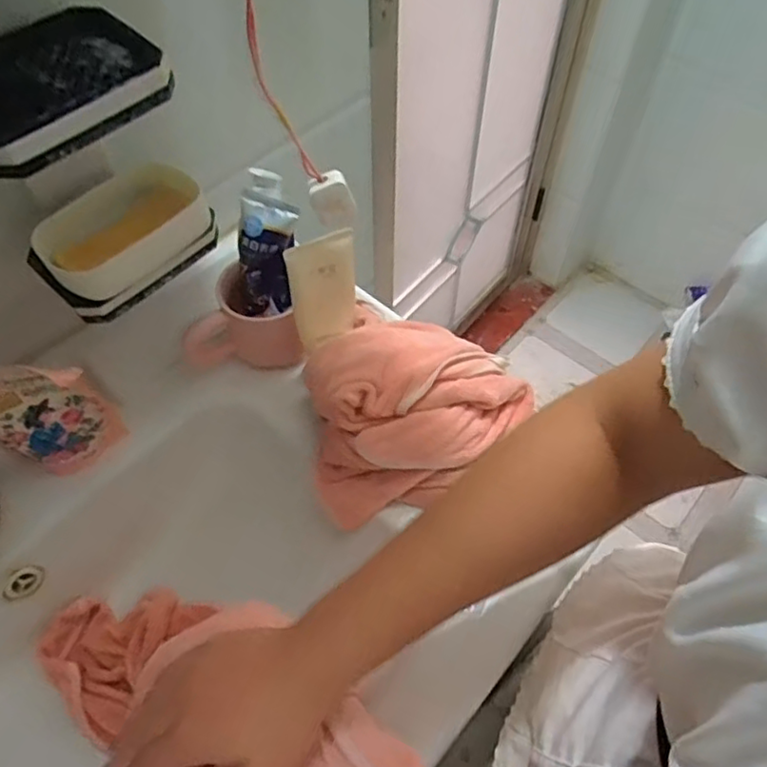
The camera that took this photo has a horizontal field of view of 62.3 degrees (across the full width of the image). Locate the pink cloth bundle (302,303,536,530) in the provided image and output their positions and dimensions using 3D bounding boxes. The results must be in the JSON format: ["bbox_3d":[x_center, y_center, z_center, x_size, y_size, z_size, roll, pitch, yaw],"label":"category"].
[{"bbox_3d":[0.007,0.016,0.552,0.173,0.109,0.173,0,55,0],"label":"pink cloth bundle"}]

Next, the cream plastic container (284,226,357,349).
[{"bbox_3d":[-0.049,-0.080,0.545,0.060,0.107,0.021,-23,58,-16],"label":"cream plastic container"}]

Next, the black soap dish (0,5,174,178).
[{"bbox_3d":[-0.210,-0.186,0.397,0.098,0.030,0.131,37,63,23],"label":"black soap dish"}]

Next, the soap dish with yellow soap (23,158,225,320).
[{"bbox_3d":[-0.196,-0.111,0.487,0.134,0.055,0.076,-35,62,-22],"label":"soap dish with yellow soap"}]

